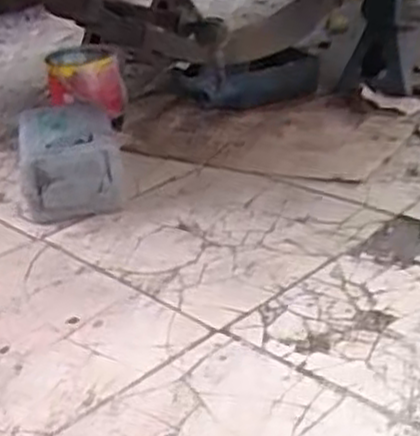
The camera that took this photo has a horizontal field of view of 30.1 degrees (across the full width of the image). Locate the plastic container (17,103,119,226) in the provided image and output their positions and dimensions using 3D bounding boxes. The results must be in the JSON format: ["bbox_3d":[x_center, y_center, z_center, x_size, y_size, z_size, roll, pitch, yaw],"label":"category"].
[{"bbox_3d":[-0.233,-0.096,1.269,0.142,0.129,0.205,-11,26,-12],"label":"plastic container"}]

